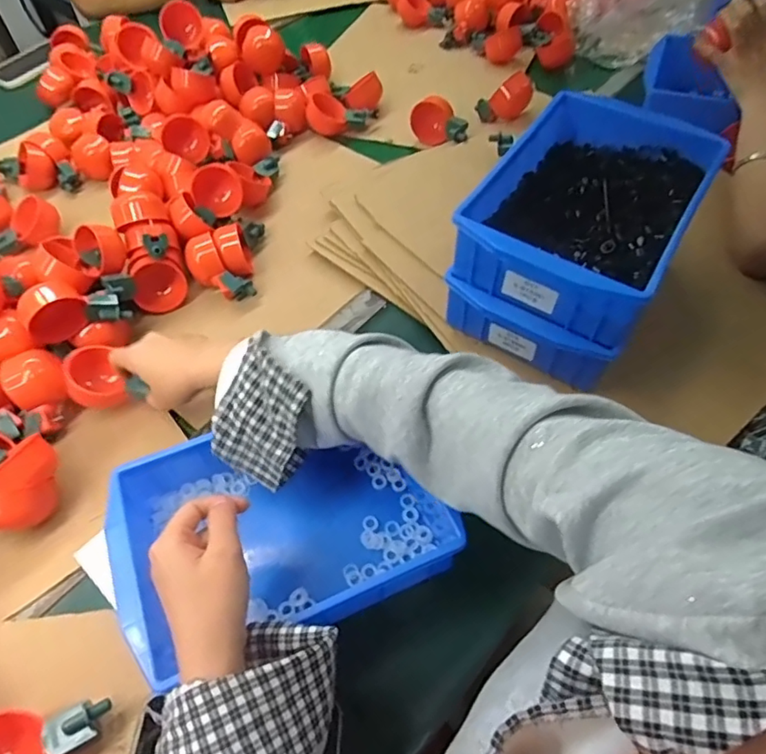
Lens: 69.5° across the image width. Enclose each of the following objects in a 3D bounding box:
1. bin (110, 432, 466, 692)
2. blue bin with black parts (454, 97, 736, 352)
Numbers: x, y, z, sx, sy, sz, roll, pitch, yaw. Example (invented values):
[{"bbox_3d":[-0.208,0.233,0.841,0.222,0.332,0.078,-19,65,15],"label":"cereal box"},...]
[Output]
[{"bbox_3d":[-0.079,0.118,0.465,0.251,0.089,0.174,-23,57,-13],"label":"bin"},{"bbox_3d":[0.198,-0.162,0.537,0.171,0.079,0.251,26,60,19],"label":"blue bin with black parts"}]

